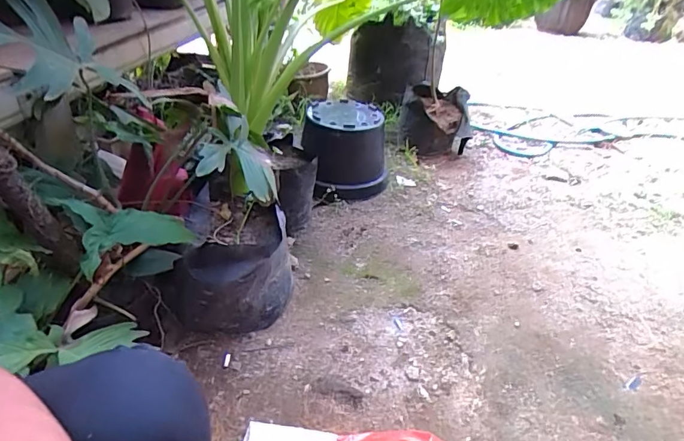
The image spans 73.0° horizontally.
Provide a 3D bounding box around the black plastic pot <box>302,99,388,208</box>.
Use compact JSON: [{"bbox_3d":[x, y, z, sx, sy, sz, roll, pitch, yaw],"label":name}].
[{"bbox_3d":[0.014,-0.211,1.443,0.249,0.244,0.261,5,35,-4],"label":"black plastic pot"}]

